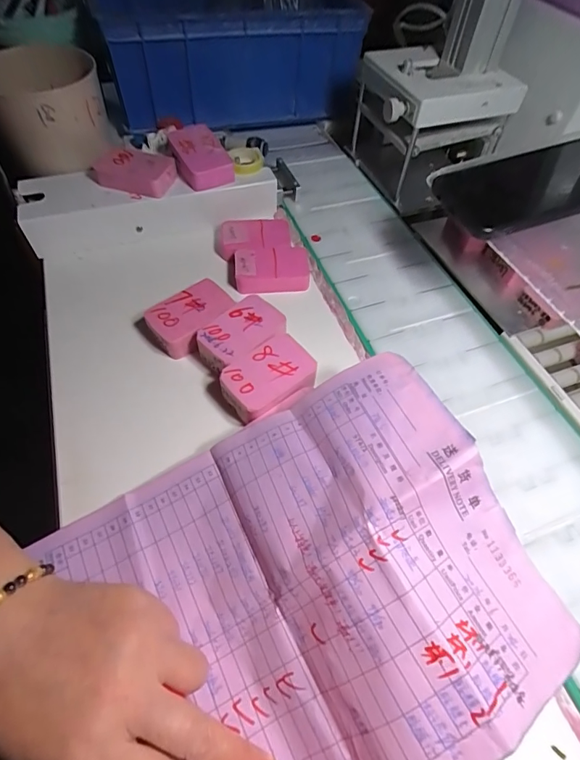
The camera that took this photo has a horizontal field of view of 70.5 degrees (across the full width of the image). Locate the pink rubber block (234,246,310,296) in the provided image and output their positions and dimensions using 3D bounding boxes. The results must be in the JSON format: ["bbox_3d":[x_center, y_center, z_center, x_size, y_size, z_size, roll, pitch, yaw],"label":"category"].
[{"bbox_3d":[-0.018,-0.109,0.409,0.073,0.020,0.047,-9,57,-8],"label":"pink rubber block"}]

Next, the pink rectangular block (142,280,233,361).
[{"bbox_3d":[-0.086,-0.055,0.365,0.048,0.026,0.071,40,63,22],"label":"pink rectangular block"}]

